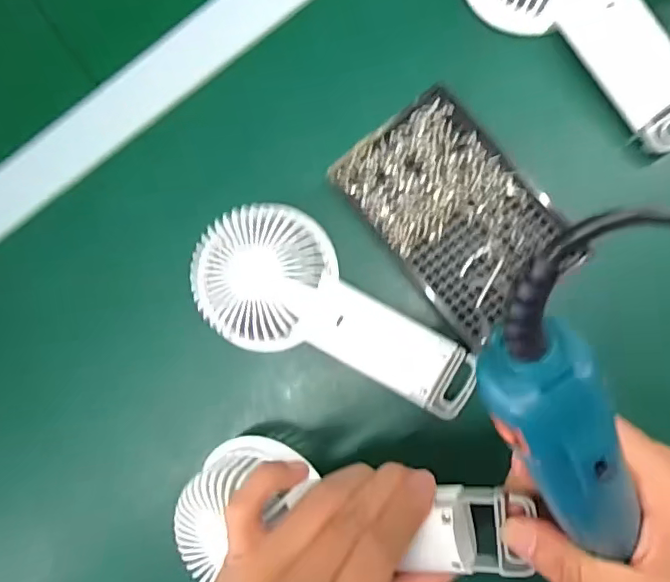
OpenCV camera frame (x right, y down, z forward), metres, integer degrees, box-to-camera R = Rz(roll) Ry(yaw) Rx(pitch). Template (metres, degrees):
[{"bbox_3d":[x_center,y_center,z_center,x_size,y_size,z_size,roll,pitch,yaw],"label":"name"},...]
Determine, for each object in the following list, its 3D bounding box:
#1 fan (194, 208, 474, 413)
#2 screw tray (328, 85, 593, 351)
[{"bbox_3d":[0.001,0.011,0.324,0.178,0.031,0.080,25,91,8],"label":"fan"},{"bbox_3d":[0.070,-0.048,0.333,0.089,0.006,0.134,-42,83,4],"label":"screw tray"}]

